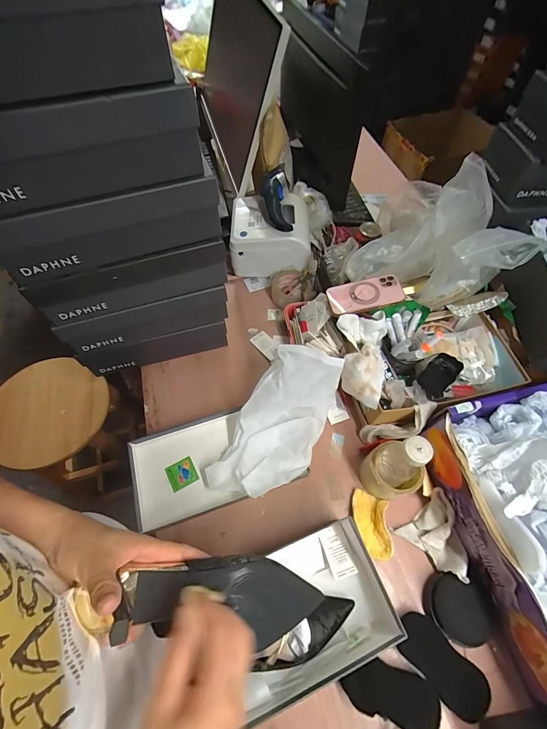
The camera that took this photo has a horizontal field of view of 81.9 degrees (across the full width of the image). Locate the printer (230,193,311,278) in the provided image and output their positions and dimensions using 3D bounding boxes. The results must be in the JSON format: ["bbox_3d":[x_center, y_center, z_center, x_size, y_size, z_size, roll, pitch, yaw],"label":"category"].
[{"bbox_3d":[-0.006,-0.332,0.813,0.193,0.127,0.158,2,61,1],"label":"printer"}]

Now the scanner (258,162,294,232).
[{"bbox_3d":[0.009,-0.385,0.751,0.073,0.058,0.158,-6,79,-4],"label":"scanner"}]

